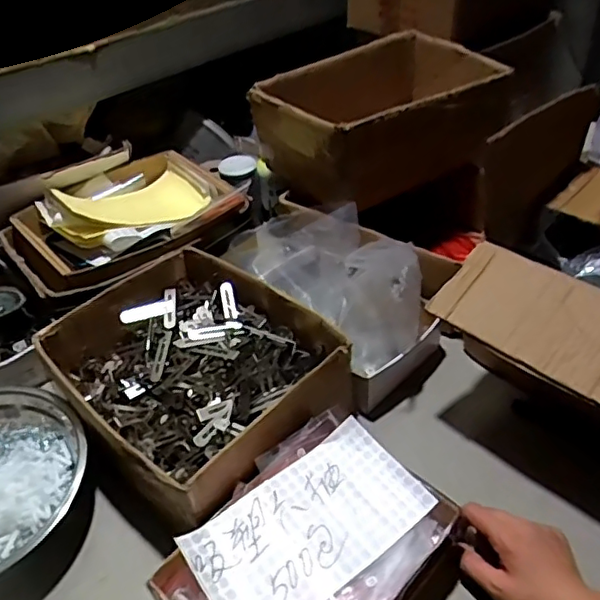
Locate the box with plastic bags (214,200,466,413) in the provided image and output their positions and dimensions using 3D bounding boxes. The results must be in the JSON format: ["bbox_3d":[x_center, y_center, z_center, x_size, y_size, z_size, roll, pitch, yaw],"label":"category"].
[{"bbox_3d":[0.019,-0.045,0.837,0.366,0.165,0.182,31,53,34],"label":"box with plastic bags"}]

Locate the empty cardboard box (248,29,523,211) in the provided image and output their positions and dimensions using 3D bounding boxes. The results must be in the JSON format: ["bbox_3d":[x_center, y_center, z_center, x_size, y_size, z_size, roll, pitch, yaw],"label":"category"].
[{"bbox_3d":[0.130,-0.270,0.921,0.329,0.149,0.256,-28,46,-24],"label":"empty cardboard box"}]

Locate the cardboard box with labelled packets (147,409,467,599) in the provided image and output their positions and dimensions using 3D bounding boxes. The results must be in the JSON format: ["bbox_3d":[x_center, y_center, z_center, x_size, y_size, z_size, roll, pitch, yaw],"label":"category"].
[{"bbox_3d":[0.013,0.250,0.562,0.183,0.084,0.245,30,52,33],"label":"cardboard box with labelled packets"}]

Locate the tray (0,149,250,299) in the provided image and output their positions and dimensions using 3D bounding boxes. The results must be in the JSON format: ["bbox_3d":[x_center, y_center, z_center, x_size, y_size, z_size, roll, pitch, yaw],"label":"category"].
[{"bbox_3d":[-0.270,-0.125,0.918,0.332,0.080,0.249,-29,47,-25],"label":"tray"}]

